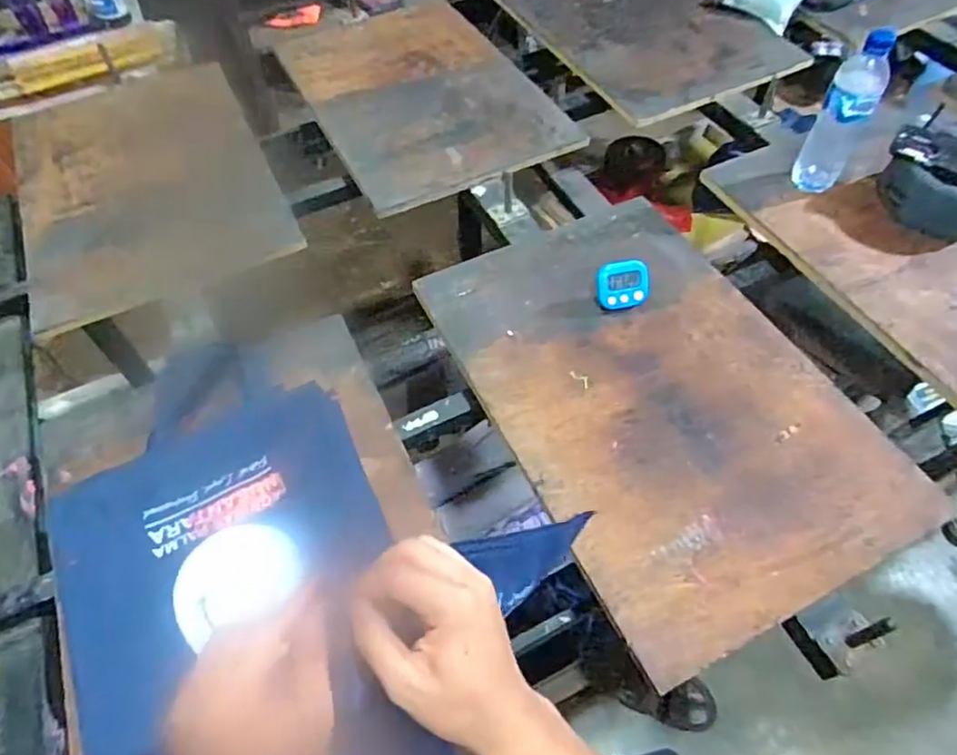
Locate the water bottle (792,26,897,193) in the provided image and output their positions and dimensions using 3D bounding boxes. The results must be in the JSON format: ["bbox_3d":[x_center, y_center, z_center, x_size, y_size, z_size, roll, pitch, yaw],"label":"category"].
[{"bbox_3d":[0.517,-0.365,0.884,0.069,0.224,0.066,26,61,20],"label":"water bottle"}]

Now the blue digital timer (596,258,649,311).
[{"bbox_3d":[0.194,-0.125,0.833,0.068,0.020,0.063,-7,99,10],"label":"blue digital timer"}]

